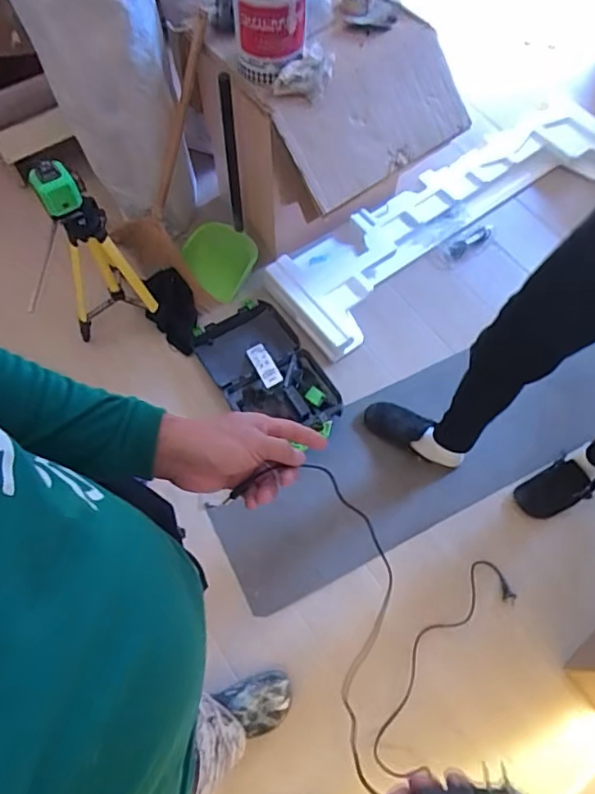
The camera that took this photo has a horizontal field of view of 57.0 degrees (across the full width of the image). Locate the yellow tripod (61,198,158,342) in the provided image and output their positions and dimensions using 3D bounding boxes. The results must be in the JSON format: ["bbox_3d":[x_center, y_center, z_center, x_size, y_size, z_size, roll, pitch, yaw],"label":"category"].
[{"bbox_3d":[-0.543,-0.330,1.449,0.216,0.408,0.139,-28,70,-12],"label":"yellow tripod"}]

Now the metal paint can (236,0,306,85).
[{"bbox_3d":[-0.063,-0.855,1.241,0.157,0.199,0.188,-4,66,-2],"label":"metal paint can"}]

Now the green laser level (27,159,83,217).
[{"bbox_3d":[-0.524,-0.457,1.200,0.092,0.104,0.074,-28,70,-12],"label":"green laser level"}]

